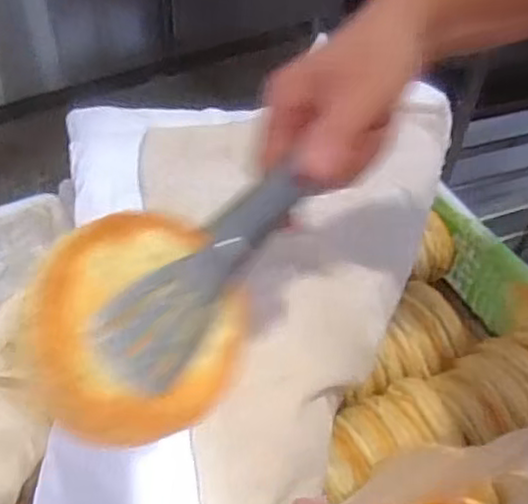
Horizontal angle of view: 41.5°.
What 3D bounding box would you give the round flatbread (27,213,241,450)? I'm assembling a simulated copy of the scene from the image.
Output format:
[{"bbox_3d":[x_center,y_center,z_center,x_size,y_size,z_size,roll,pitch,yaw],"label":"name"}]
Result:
[{"bbox_3d":[-0.053,0.031,0.303,0.096,0.011,0.097,11,69,-31],"label":"round flatbread"}]

